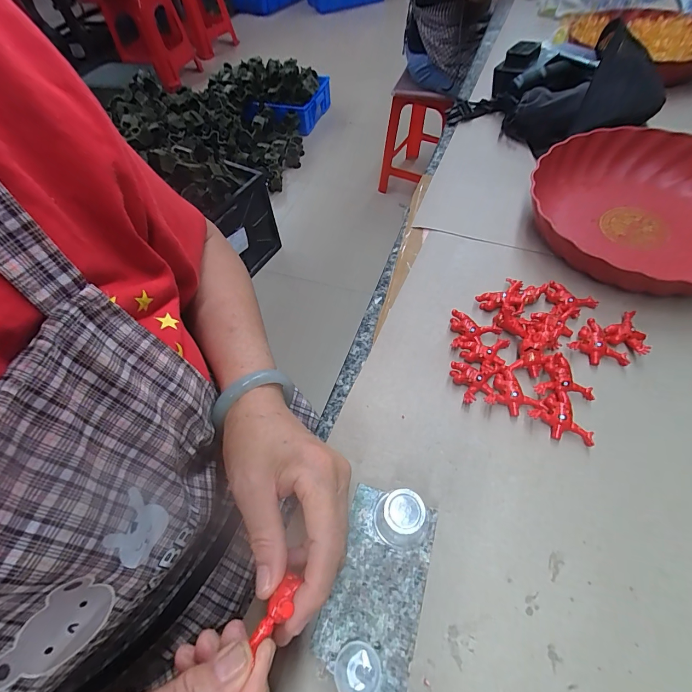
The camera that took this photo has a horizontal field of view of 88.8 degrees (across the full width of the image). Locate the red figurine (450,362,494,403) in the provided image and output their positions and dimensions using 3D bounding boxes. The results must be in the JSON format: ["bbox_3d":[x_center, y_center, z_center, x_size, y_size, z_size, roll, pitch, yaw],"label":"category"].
[{"bbox_3d":[0.112,0.033,0.313,0.036,0.014,0.035,3,57,6],"label":"red figurine"}]

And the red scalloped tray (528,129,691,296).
[{"bbox_3d":[0.327,-0.151,0.386,0.225,0.047,0.241,15,59,13],"label":"red scalloped tray"}]

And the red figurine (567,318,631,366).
[{"bbox_3d":[0.232,0.002,0.321,0.032,0.016,0.046,-39,63,-20],"label":"red figurine"}]

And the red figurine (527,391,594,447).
[{"bbox_3d":[0.179,0.064,0.290,0.035,0.014,0.045,-29,60,-15],"label":"red figurine"}]

